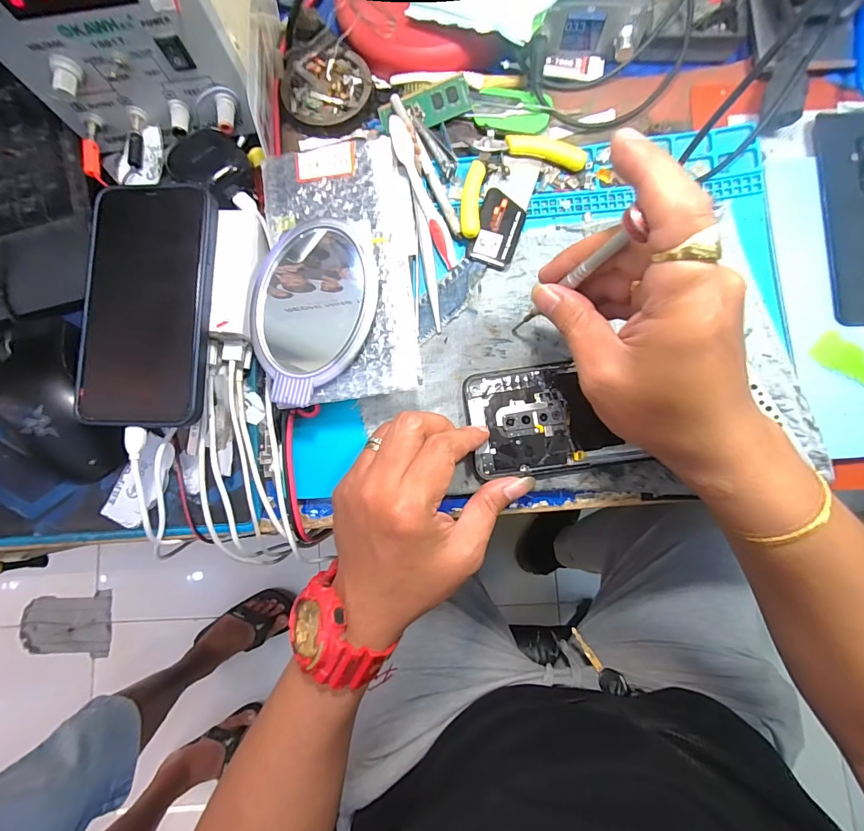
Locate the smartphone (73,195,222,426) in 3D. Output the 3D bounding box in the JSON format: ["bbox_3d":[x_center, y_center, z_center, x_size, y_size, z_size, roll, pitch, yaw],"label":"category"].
[{"bbox_3d":[-0.187,-0.072,0.262,0.081,0.014,0.156,1,83,4],"label":"smartphone"}]

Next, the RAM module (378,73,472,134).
[{"bbox_3d":[-0.006,-0.236,0.306,0.068,0.006,0.030,-15,83,3],"label":"RAM module"}]

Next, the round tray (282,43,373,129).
[{"bbox_3d":[-0.083,-0.257,0.313,0.067,0.007,0.063,0,84,4],"label":"round tray"}]

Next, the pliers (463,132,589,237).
[{"bbox_3d":[0.054,-0.181,0.294,0.107,0.010,0.060,-35,83,0],"label":"pliers"}]

